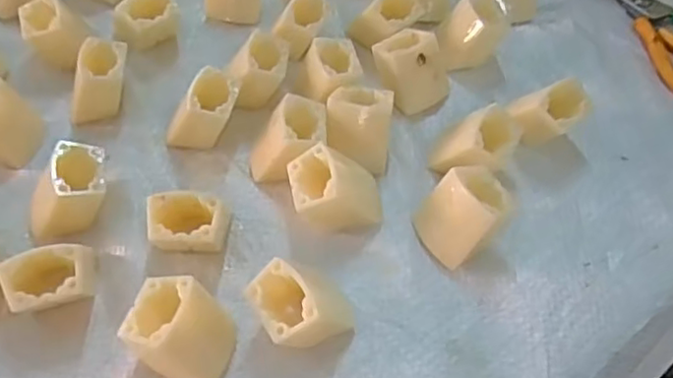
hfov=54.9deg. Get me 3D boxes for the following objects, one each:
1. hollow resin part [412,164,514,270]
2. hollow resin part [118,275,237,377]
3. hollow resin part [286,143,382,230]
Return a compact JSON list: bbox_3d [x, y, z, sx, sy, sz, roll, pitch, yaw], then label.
[{"bbox_3d":[0.065,0.014,0.336,0.025,0.044,0.037,-7,49,-48],"label":"hollow resin part"},{"bbox_3d":[-0.070,0.065,0.288,0.040,0.035,0.042,16,55,9],"label":"hollow resin part"},{"bbox_3d":[0.000,0.002,0.339,0.047,0.031,0.042,-4,54,-6],"label":"hollow resin part"}]

